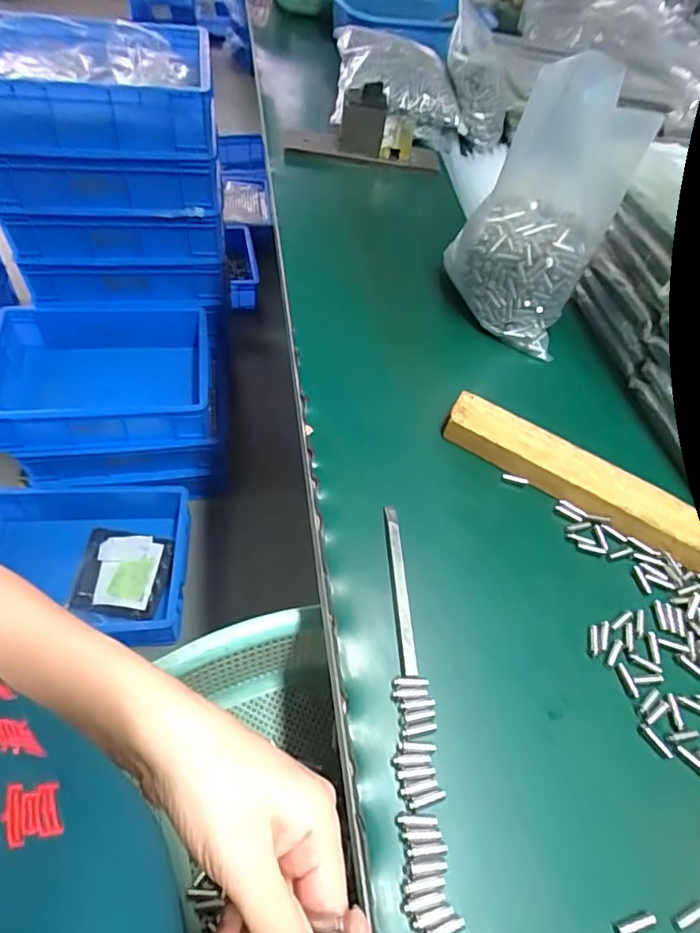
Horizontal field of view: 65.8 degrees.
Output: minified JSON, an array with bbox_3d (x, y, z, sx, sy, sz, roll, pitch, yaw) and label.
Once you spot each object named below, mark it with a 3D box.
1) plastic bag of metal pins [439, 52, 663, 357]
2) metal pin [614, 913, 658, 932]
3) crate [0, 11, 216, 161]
[{"bbox_3d":[0.173,-0.242,0.504,0.137,0.199,0.133,20,53,10],"label":"plastic bag of metal pins"},{"bbox_3d":[0.144,0.231,0.272,0.023,0.004,0.006,-8,54,-11],"label":"metal pin"},{"bbox_3d":[-0.462,-0.697,0.985,0.409,0.127,0.296,-5,54,-10],"label":"crate"}]

